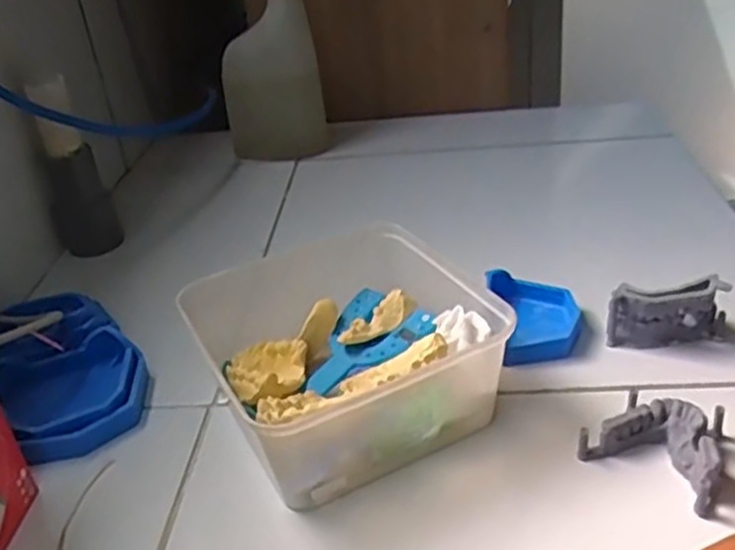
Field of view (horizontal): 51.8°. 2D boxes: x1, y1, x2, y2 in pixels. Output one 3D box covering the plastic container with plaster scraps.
[{"bbox_3d":[-0.022,0.038,0.478,0.159,0.061,0.196,-19,33,-20],"label":"plastic container with plaster scraps"}]

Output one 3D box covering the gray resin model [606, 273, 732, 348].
[{"bbox_3d":[0.195,0.025,0.488,0.074,0.045,0.017,-4,31,4],"label":"gray resin model"}]

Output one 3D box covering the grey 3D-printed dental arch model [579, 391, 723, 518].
[{"bbox_3d":[0.162,0.088,0.409,0.069,0.027,0.058,22,41,39],"label":"grey 3D-printed dental arch model"}]

